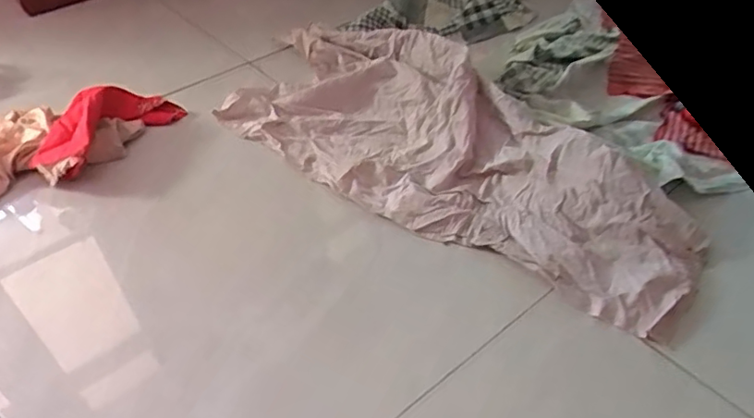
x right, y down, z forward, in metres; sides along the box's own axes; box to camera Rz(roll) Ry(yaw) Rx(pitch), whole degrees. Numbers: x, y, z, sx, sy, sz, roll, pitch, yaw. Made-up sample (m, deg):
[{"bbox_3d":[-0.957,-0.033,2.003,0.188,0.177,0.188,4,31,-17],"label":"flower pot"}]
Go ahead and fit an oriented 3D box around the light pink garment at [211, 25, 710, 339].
[{"bbox_3d":[0.080,-0.087,0.727,0.627,0.071,0.259,29,51,30],"label":"light pink garment"}]

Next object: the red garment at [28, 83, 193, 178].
[{"bbox_3d":[-0.360,-0.110,0.769,0.104,0.053,0.193,19,47,23],"label":"red garment"}]

